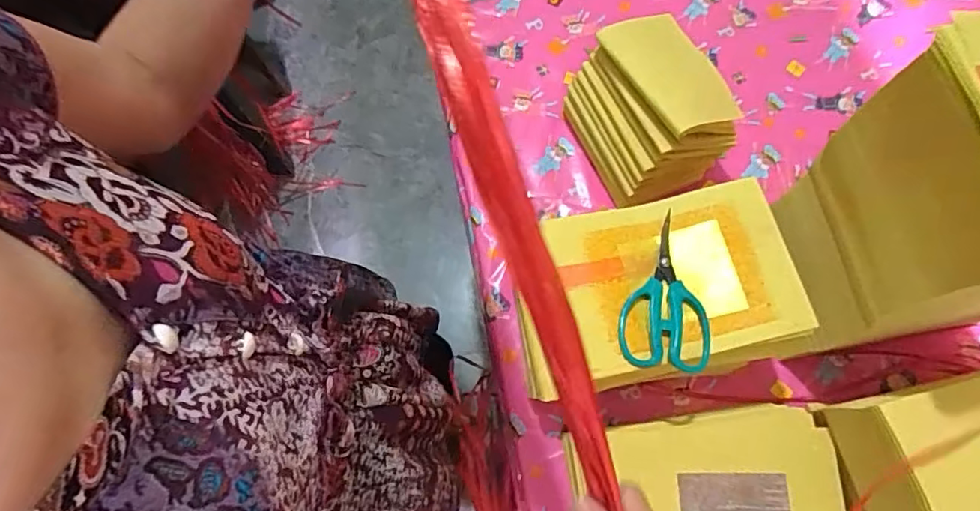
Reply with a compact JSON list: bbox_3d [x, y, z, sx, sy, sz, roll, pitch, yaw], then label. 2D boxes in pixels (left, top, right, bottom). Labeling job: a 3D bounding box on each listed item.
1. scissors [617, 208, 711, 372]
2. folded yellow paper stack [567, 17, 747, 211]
[{"bbox_3d":[0.168,0.035,0.544,0.080,0.016,0.144,9,74,4],"label":"scissors"},{"bbox_3d":[0.179,-0.167,0.659,0.134,0.140,0.174,-24,74,-6],"label":"folded yellow paper stack"}]

